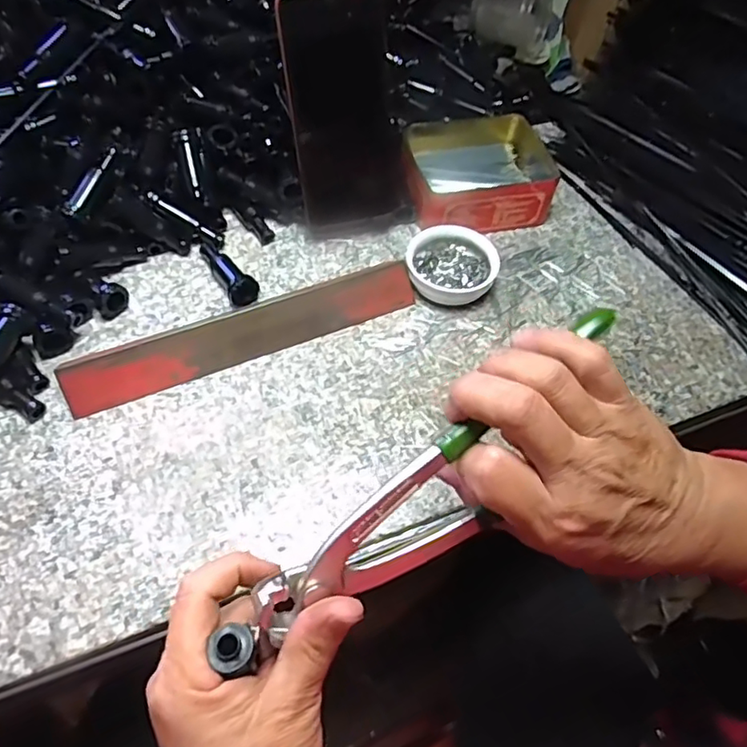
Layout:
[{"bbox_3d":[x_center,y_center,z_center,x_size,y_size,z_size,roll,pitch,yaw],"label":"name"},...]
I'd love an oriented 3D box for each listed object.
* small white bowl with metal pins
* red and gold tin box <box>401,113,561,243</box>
[{"bbox_3d":[0.062,-0.087,0.473,0.071,0.026,0.058,5,56,-1],"label":"small white bowl with metal pins"},{"bbox_3d":[0.089,-0.182,0.524,0.124,0.041,0.114,-13,58,-12],"label":"red and gold tin box"}]

